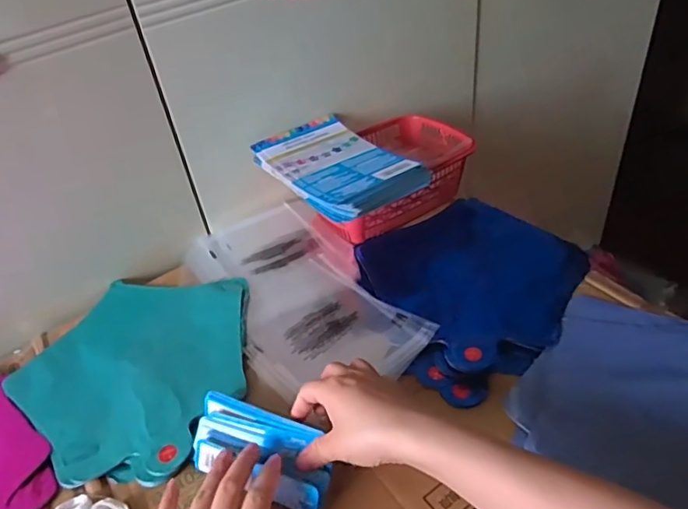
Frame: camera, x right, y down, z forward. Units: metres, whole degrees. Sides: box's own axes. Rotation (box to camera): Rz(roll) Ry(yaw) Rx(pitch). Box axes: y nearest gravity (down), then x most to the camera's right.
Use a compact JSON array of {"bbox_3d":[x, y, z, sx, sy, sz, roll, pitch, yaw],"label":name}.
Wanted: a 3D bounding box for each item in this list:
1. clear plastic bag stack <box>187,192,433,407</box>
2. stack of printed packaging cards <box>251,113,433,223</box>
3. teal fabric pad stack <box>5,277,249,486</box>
[{"bbox_3d":[-0.052,0.035,0.617,0.166,0.023,0.313,-26,45,-19],"label":"clear plastic bag stack"},{"bbox_3d":[-0.010,-0.105,0.642,0.127,0.028,0.186,-32,46,-26],"label":"stack of printed packaging cards"},{"bbox_3d":[-0.209,0.110,0.553,0.226,0.024,0.235,-3,43,6],"label":"teal fabric pad stack"}]

